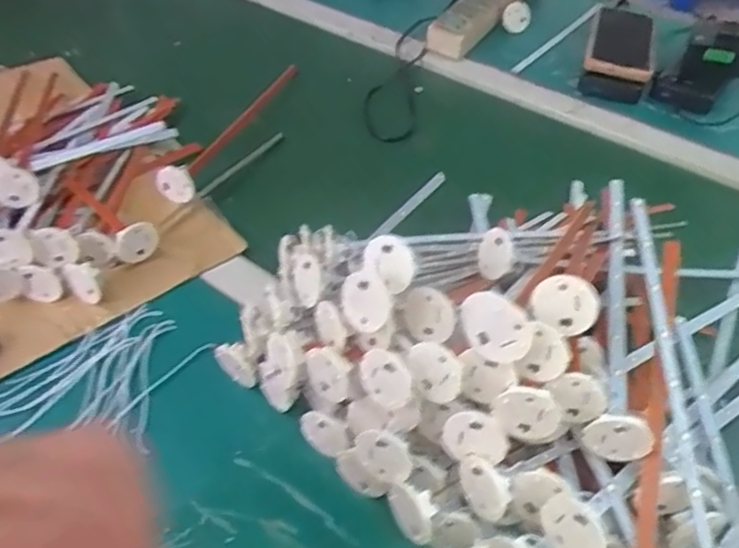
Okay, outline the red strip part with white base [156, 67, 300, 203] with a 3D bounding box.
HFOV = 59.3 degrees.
[{"bbox_3d":[-0.145,-0.177,0.734,0.036,0.032,0.290,17,48,15],"label":"red strip part with white base"}]

